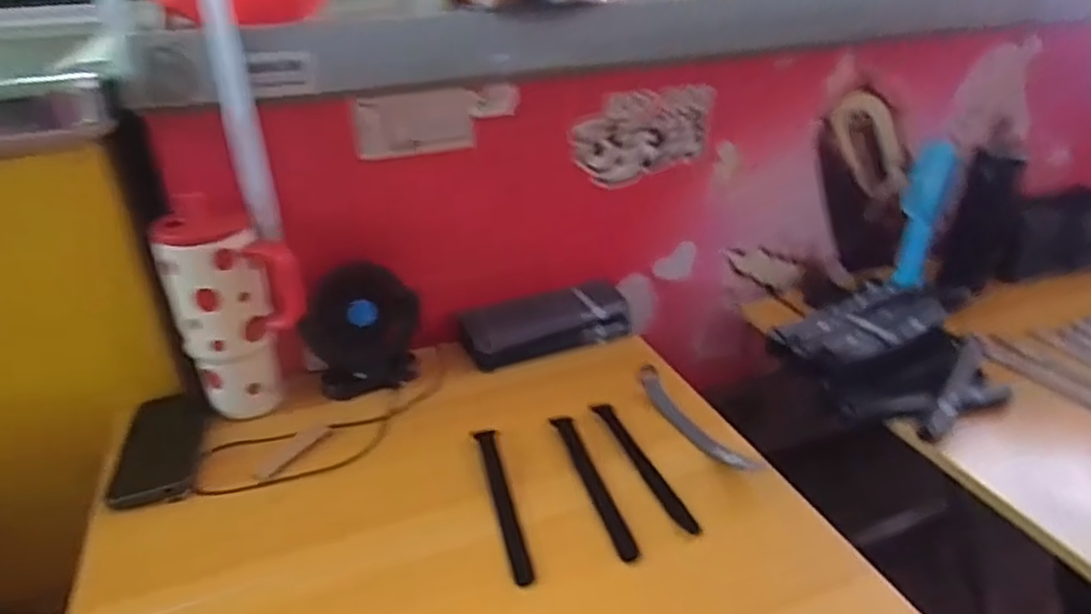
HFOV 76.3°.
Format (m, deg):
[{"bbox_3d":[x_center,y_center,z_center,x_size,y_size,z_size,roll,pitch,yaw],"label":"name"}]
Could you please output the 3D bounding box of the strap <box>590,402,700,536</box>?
[{"bbox_3d":[0.092,0.149,0.664,0.022,0.009,0.183,-11,31,-17],"label":"strap"}]

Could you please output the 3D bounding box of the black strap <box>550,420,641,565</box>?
[{"bbox_3d":[0.044,0.160,0.643,0.019,0.011,0.179,-10,30,-15],"label":"black strap"}]

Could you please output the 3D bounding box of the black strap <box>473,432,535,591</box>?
[{"bbox_3d":[-0.038,0.169,0.623,0.019,0.007,0.184,-8,30,-11],"label":"black strap"}]

